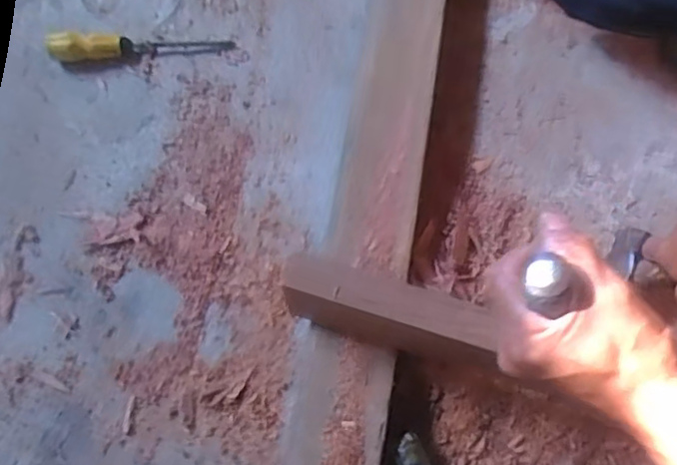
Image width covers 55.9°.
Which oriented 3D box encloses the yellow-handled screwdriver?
[{"bbox_3d":[-0.223,-0.212,0.718,0.199,0.033,0.029,-4,70,-1],"label":"yellow-handled screwdriver"}]

